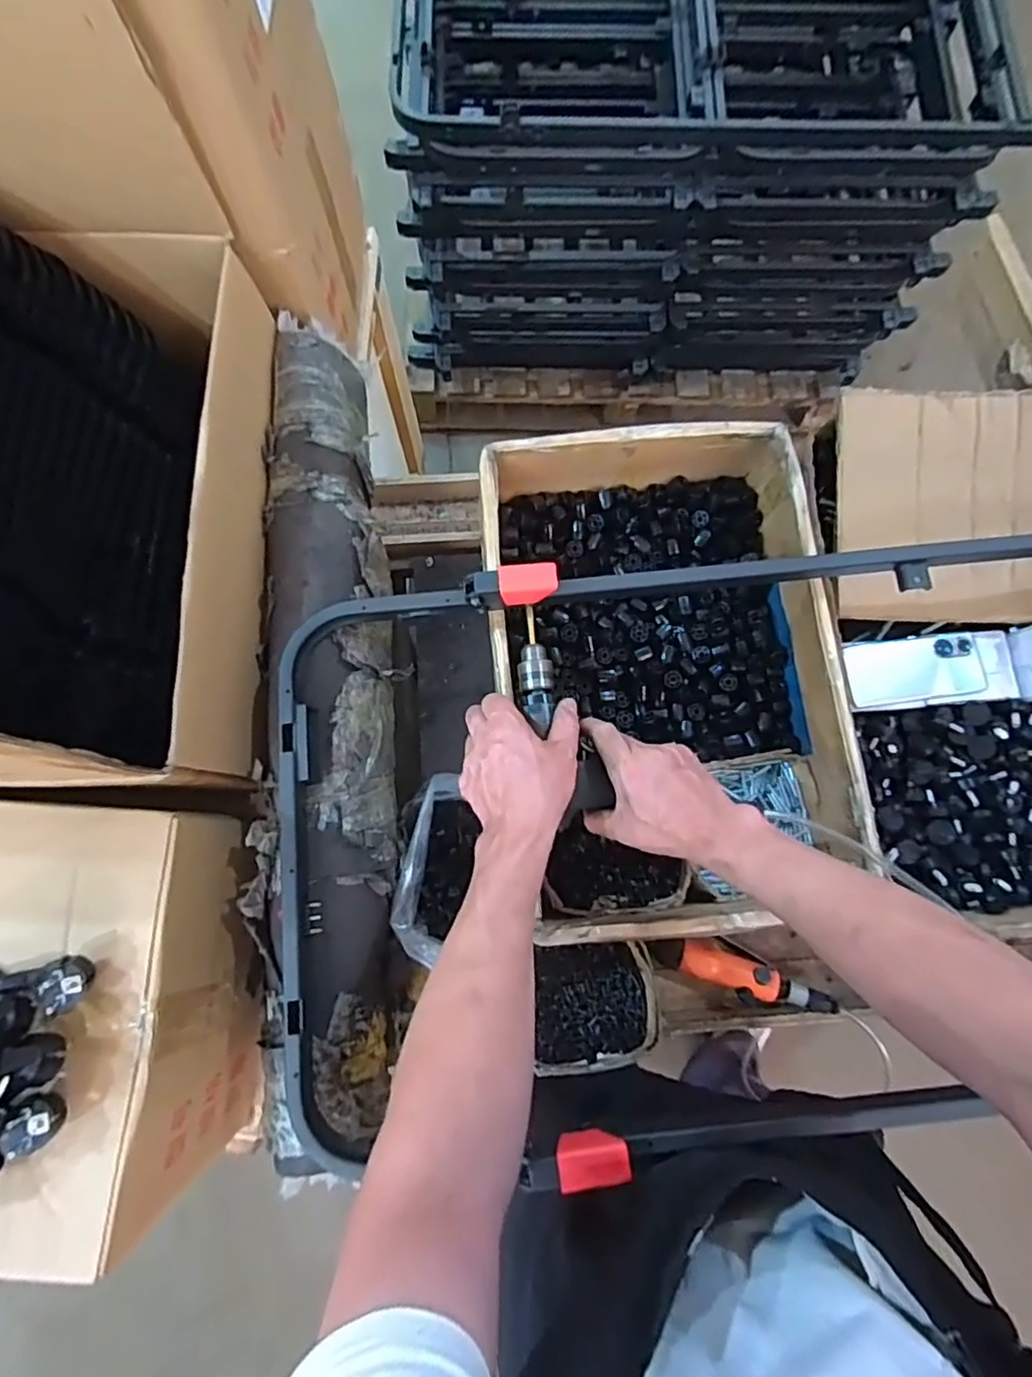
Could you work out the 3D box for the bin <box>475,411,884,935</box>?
[{"bbox_3d":[0.161,-0.022,0.707,0.354,0.142,0.538,-8,78,-2],"label":"bin"}]

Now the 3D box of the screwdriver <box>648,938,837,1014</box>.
[{"bbox_3d":[0.266,0.343,0.749,0.211,0.038,0.051,23,79,5],"label":"screwdriver"}]

